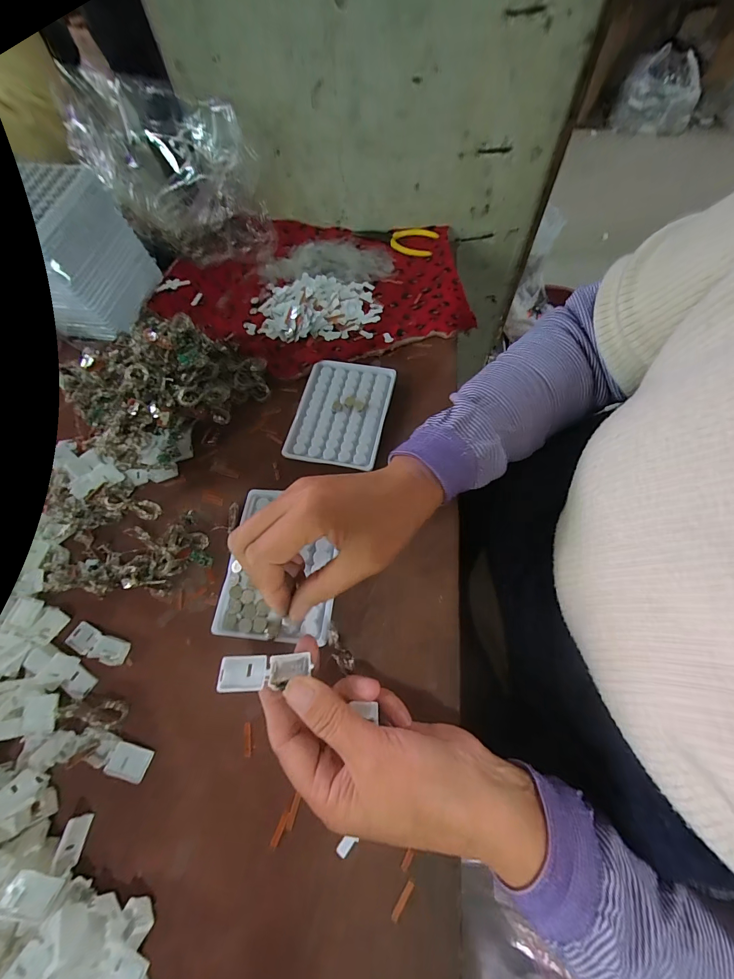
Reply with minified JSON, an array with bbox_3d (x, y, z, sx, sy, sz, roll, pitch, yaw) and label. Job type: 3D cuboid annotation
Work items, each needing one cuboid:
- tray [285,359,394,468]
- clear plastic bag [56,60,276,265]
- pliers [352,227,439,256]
[{"bbox_3d":[-0.028,-0.084,0.393,0.095,0.007,0.128,10,66,8],"label":"tray"},{"bbox_3d":[-0.243,-0.398,0.466,0.214,0.155,0.082,14,66,10],"label":"clear plastic bag"},{"bbox_3d":[0.039,-0.359,0.526,0.121,0.006,0.053,7,65,7],"label":"pliers"}]

